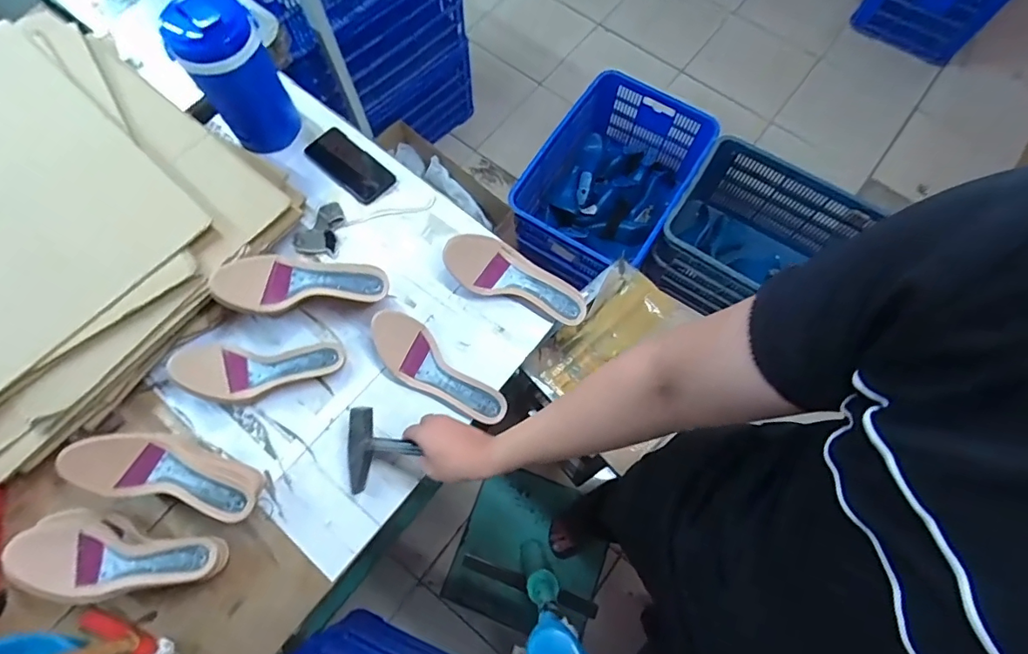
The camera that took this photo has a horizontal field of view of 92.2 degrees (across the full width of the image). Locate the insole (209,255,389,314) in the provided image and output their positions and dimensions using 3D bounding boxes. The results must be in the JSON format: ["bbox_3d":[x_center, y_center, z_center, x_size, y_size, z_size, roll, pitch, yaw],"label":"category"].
[{"bbox_3d":[-0.311,-0.064,0.733,0.232,0.023,0.080,-2,71,-16],"label":"insole"}]

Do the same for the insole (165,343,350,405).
[{"bbox_3d":[-0.378,0.062,0.741,0.227,0.062,0.093,-4,71,-2],"label":"insole"}]

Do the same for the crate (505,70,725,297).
[{"bbox_3d":[0.307,-0.458,1.593,0.433,0.330,0.672,31,74,10],"label":"crate"}]

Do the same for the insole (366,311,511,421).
[{"bbox_3d":[-0.120,0.069,0.751,0.233,0.055,0.083,38,75,12],"label":"insole"}]

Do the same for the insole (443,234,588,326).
[{"bbox_3d":[0.008,-0.081,0.800,0.236,0.059,0.091,21,72,7],"label":"insole"}]

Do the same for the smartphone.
[{"bbox_3d":[-0.296,-0.292,0.893,0.161,0.016,0.077,41,82,6],"label":"smartphone"}]

